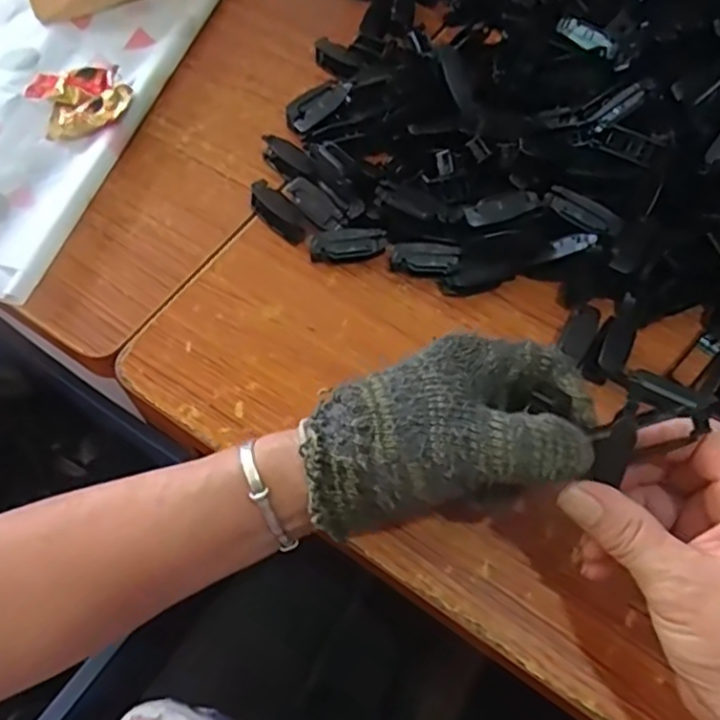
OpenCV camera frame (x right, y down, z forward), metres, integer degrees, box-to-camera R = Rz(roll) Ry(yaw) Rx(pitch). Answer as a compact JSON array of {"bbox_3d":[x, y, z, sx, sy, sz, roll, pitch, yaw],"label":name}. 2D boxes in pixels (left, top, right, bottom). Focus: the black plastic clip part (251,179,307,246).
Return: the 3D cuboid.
[{"bbox_3d":[-0.054,-0.099,0.442,0.020,0.015,0.052,-33,67,-17],"label":"black plastic clip part"}]

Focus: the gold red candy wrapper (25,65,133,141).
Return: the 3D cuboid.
[{"bbox_3d":[-0.205,-0.194,0.483,0.065,0.019,0.073,-27,65,-15],"label":"gold red candy wrapper"}]

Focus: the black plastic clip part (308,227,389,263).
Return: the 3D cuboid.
[{"bbox_3d":[-0.007,-0.074,0.427,0.049,0.021,0.016,-4,61,-3],"label":"black plastic clip part"}]

